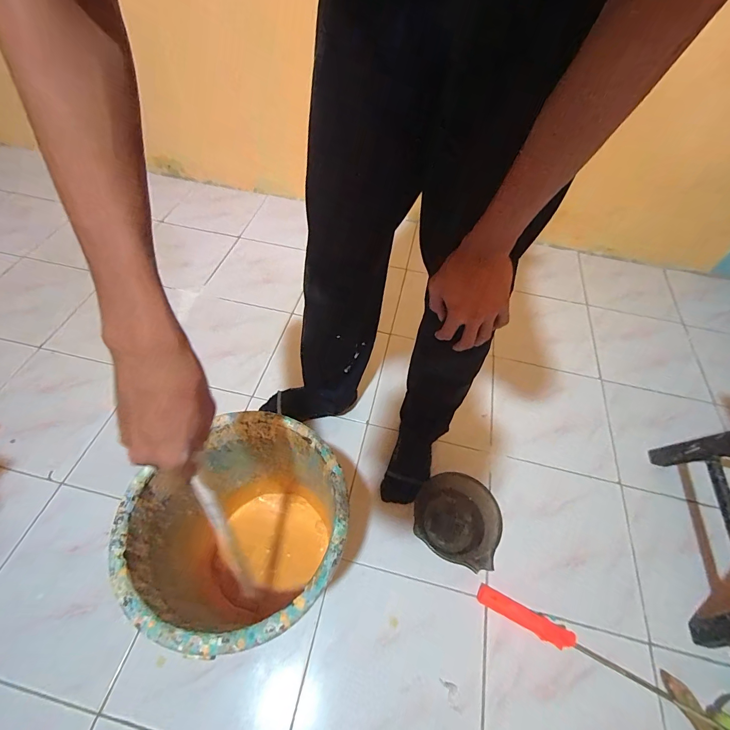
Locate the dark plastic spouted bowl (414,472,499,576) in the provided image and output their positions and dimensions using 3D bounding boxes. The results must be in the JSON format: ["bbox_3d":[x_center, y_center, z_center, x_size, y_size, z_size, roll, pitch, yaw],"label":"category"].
[{"bbox_3d":[0.182,0.313,0.746,0.163,0.085,0.165,2,55,-3],"label":"dark plastic spouted bowl"}]

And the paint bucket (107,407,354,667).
[{"bbox_3d":[-0.171,0.282,0.587,0.274,0.321,0.260,2,55,-3],"label":"paint bucket"}]

